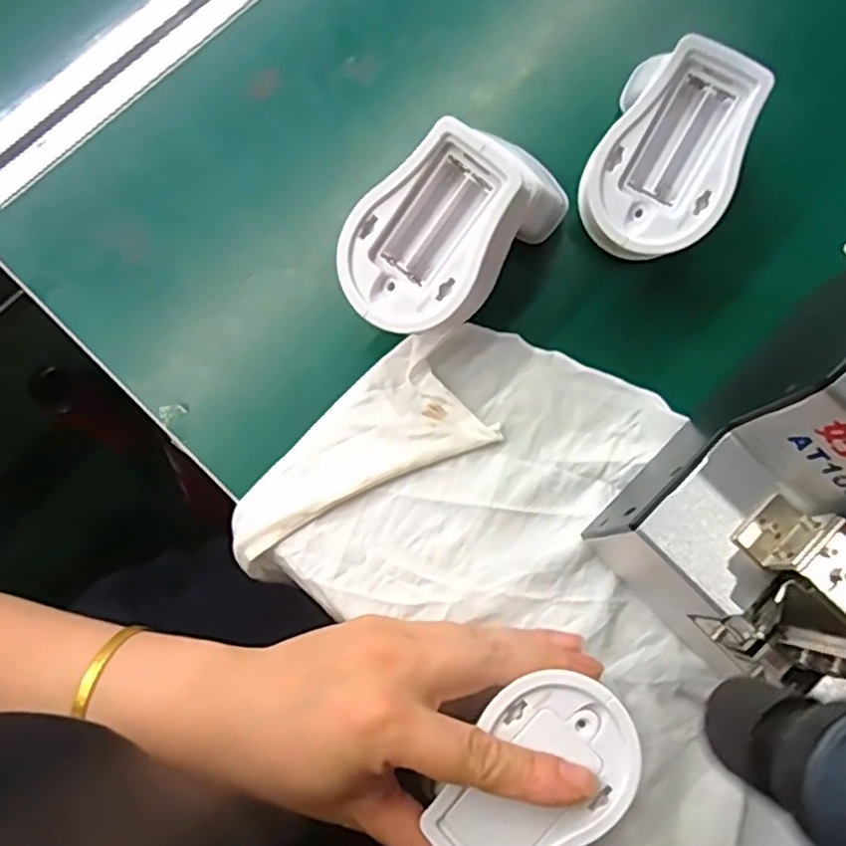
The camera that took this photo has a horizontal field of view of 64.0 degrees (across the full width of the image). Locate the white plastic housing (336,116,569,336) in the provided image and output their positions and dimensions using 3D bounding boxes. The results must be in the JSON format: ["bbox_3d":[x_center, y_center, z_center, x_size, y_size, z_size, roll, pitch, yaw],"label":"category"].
[{"bbox_3d":[0.013,-0.089,0.318,0.069,0.083,0.114,34,79,7],"label":"white plastic housing"}]

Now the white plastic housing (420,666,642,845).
[{"bbox_3d":[0.043,0.139,0.265,0.086,0.012,0.059,-35,80,-8],"label":"white plastic housing"}]

